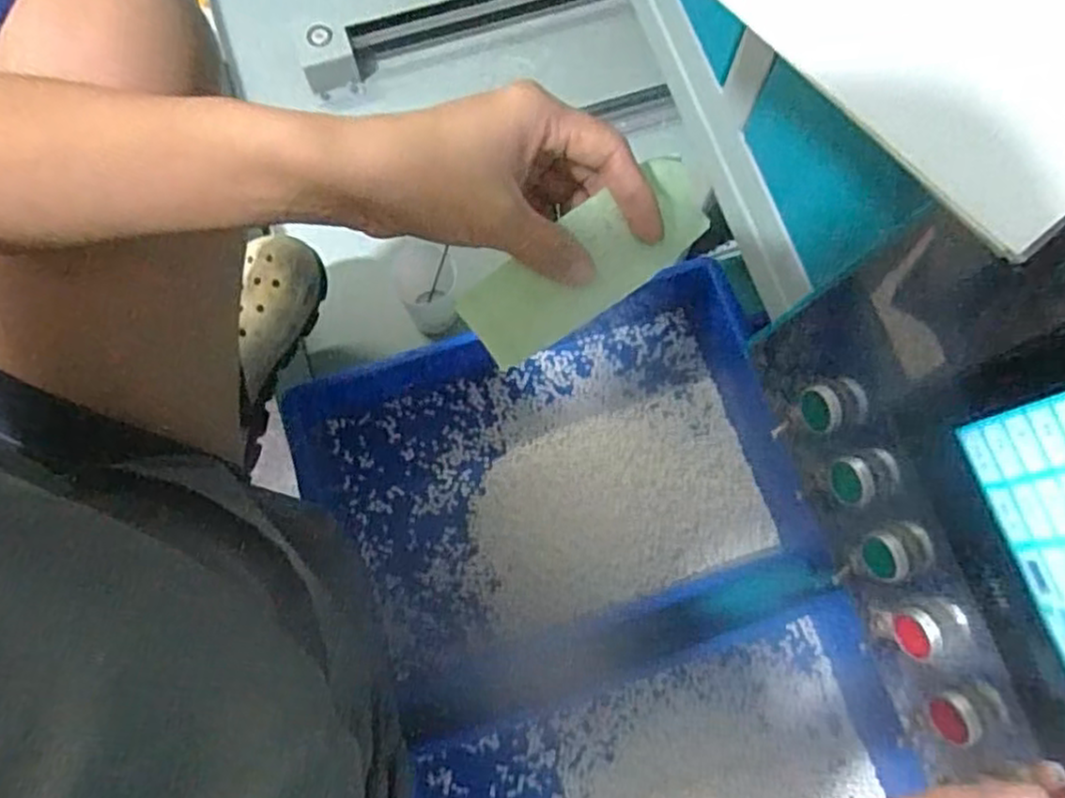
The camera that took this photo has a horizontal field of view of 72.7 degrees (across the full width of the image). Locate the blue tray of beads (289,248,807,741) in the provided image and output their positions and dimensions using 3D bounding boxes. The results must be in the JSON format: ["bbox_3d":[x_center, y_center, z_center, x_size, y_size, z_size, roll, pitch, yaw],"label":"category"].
[{"bbox_3d":[0.023,0.072,0.659,0.447,0.078,0.322,-19,78,-5],"label":"blue tray of beads"}]

